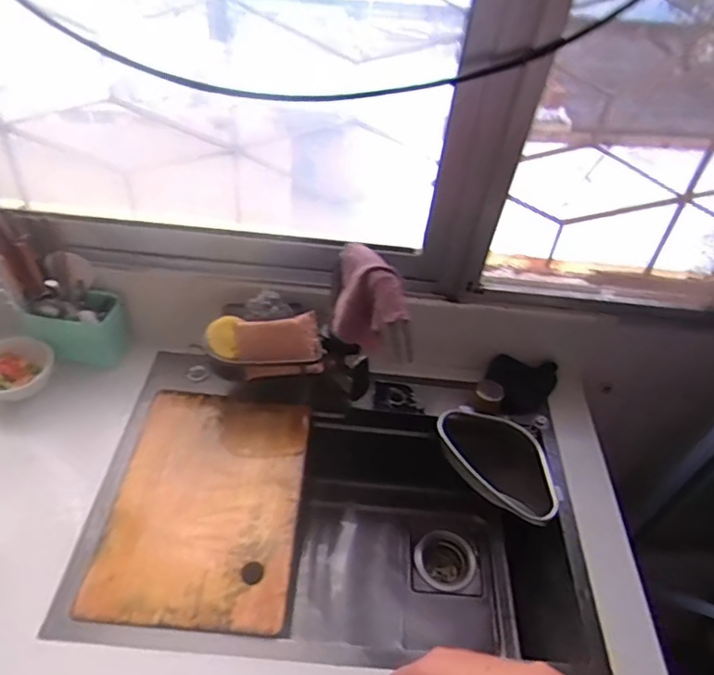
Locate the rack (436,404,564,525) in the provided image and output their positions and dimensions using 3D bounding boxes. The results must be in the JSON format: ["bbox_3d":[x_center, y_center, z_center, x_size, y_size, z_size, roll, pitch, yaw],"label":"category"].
[{"bbox_3d":[0.221,0.191,0.878,0.211,0.065,0.146,20,47,11],"label":"rack"}]

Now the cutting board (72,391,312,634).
[{"bbox_3d":[-0.203,0.217,0.778,0.243,0.010,0.339,5,45,-2],"label":"cutting board"}]

